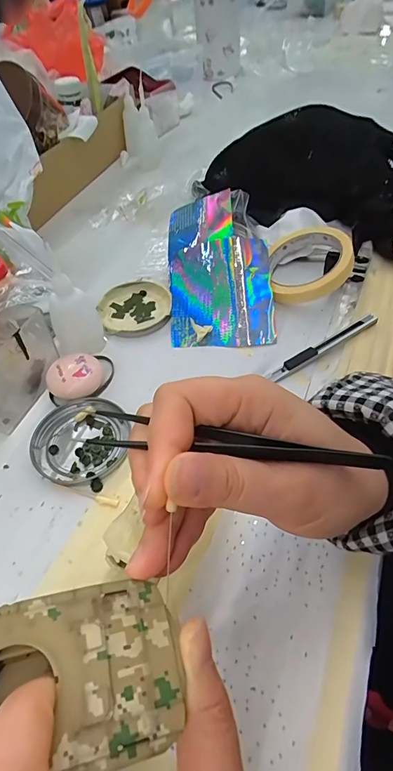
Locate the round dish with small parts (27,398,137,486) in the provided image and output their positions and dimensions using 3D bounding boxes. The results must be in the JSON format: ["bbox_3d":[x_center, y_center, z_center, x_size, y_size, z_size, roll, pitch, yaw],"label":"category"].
[{"bbox_3d":[-0.095,0.044,0.338,0.075,0.010,0.075,0,51,4],"label":"round dish with small parts"}]

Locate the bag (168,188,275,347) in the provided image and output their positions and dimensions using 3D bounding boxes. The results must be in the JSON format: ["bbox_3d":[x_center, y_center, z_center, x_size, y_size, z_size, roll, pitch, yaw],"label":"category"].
[{"bbox_3d":[0.022,-0.128,0.436,0.105,0.028,0.189,-6,67,5],"label":"bag"}]

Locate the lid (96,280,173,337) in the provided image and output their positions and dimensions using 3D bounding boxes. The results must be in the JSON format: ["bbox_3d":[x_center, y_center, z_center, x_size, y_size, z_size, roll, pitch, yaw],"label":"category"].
[{"bbox_3d":[-0.065,-0.083,0.440,0.077,0.008,0.079,-2,50,2],"label":"lid"}]

